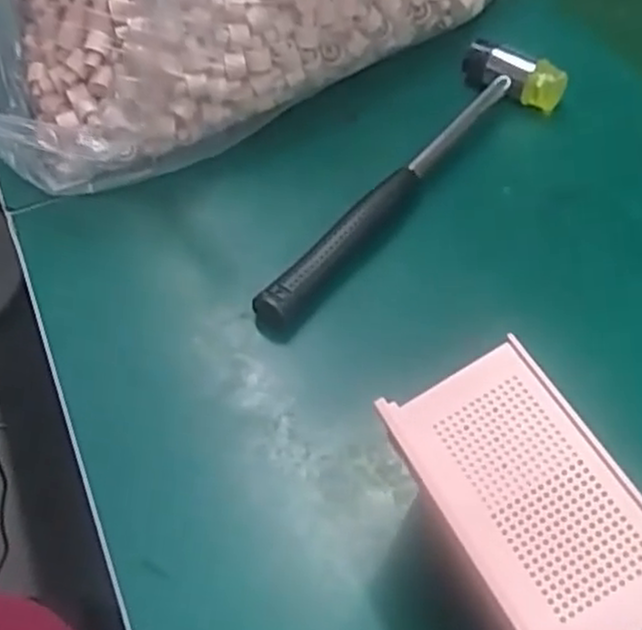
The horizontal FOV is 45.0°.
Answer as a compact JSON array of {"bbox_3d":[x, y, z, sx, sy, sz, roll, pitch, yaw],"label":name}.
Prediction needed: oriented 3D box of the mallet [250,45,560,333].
[{"bbox_3d":[0.056,-0.085,0.472,0.067,0.024,0.264,31,58,21],"label":"mallet"}]

